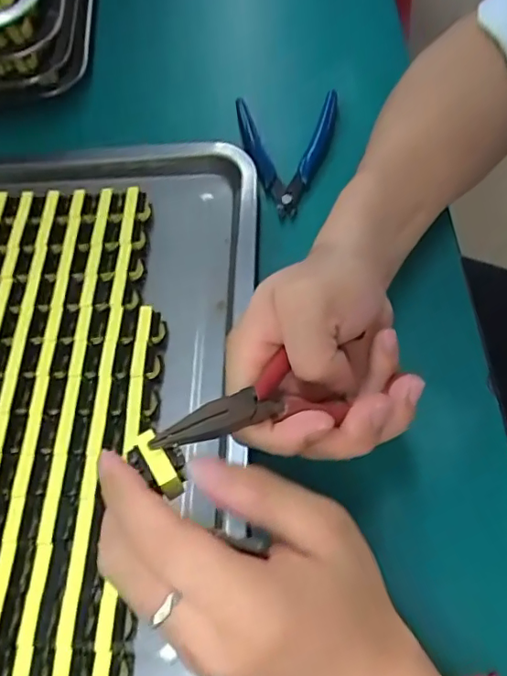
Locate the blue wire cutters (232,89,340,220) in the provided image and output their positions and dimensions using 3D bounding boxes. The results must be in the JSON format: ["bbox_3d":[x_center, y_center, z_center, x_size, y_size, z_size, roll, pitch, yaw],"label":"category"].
[{"bbox_3d":[0.022,-0.140,0.416,0.080,0.025,0.107,-2,59,16],"label":"blue wire cutters"}]

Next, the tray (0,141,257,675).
[{"bbox_3d":[-0.139,0.031,0.352,0.263,0.038,0.372,-1,65,3],"label":"tray"}]

